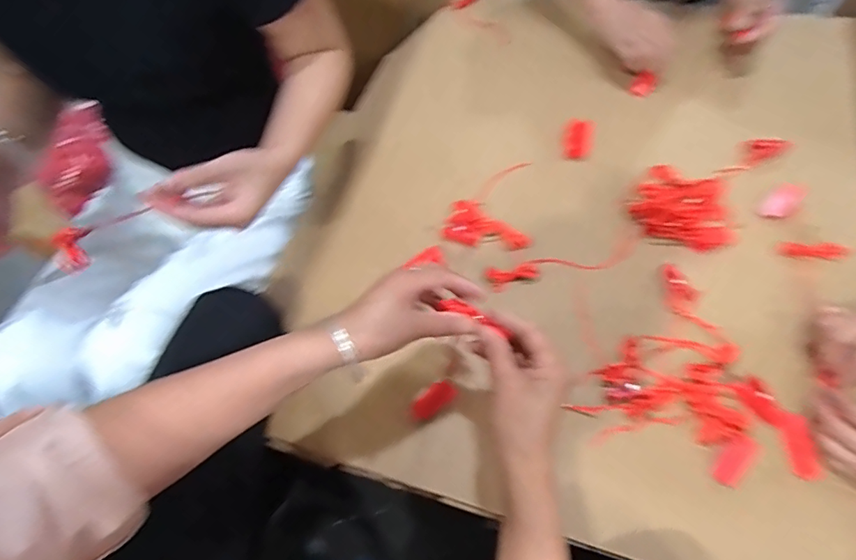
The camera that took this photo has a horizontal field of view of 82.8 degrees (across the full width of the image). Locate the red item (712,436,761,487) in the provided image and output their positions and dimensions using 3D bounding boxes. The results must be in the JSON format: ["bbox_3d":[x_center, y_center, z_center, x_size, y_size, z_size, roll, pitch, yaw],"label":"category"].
[{"bbox_3d":[0.296,0.174,0.466,0.024,0.004,0.051,39,86,21],"label":"red item"}]

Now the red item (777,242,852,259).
[{"bbox_3d":[0.451,-0.035,0.567,0.075,0.007,0.018,8,62,7],"label":"red item"}]

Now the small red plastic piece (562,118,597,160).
[{"bbox_3d":[0.203,-0.190,0.652,0.039,0.024,0.054,13,62,9],"label":"small red plastic piece"}]

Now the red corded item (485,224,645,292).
[{"bbox_3d":[0.167,-0.020,0.580,0.191,0.013,0.044,-16,62,-6],"label":"red corded item"}]

